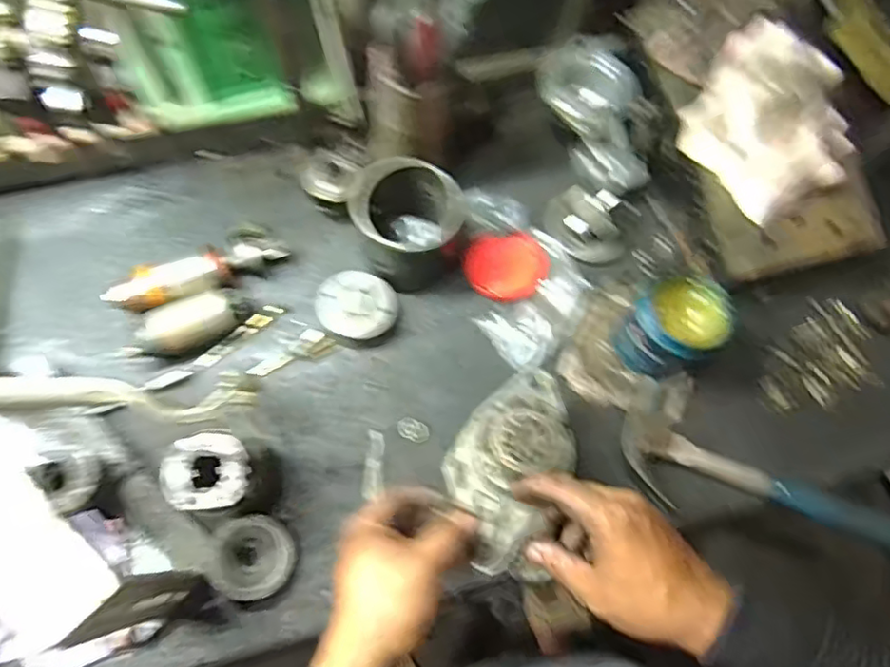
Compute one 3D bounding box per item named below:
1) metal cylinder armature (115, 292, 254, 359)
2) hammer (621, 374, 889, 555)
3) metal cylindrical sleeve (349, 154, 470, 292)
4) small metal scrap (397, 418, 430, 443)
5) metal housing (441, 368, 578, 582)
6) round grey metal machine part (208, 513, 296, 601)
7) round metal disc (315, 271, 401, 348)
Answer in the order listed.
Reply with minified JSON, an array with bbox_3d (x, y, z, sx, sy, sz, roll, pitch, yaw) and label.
[{"bbox_3d":[-0.284,-0.007,0.691,0.137,0.046,0.049,-26,72,-12],"label":"metal cylinder armature"},{"bbox_3d":[0.347,0.141,0.668,0.320,0.038,0.139,17,69,4],"label":"hammer"},{"bbox_3d":[-0.043,-0.122,0.706,0.113,0.115,0.100,-9,69,-6],"label":"metal cylindrical sleeve"},{"bbox_3d":[-0.035,0.105,0.681,0.036,0.004,0.022,23,69,7],"label":"small metal scrap"},{"bbox_3d":[0.062,0.115,0.578,0.104,0.056,0.188,24,69,7],"label":"metal housing"},{"bbox_3d":[-0.191,0.222,0.624,0.077,0.035,0.077,1,68,-2],"label":"round grey metal machine part"},{"bbox_3d":[-0.098,-0.027,0.708,0.088,0.044,0.074,16,69,4],"label":"round metal disc"}]

